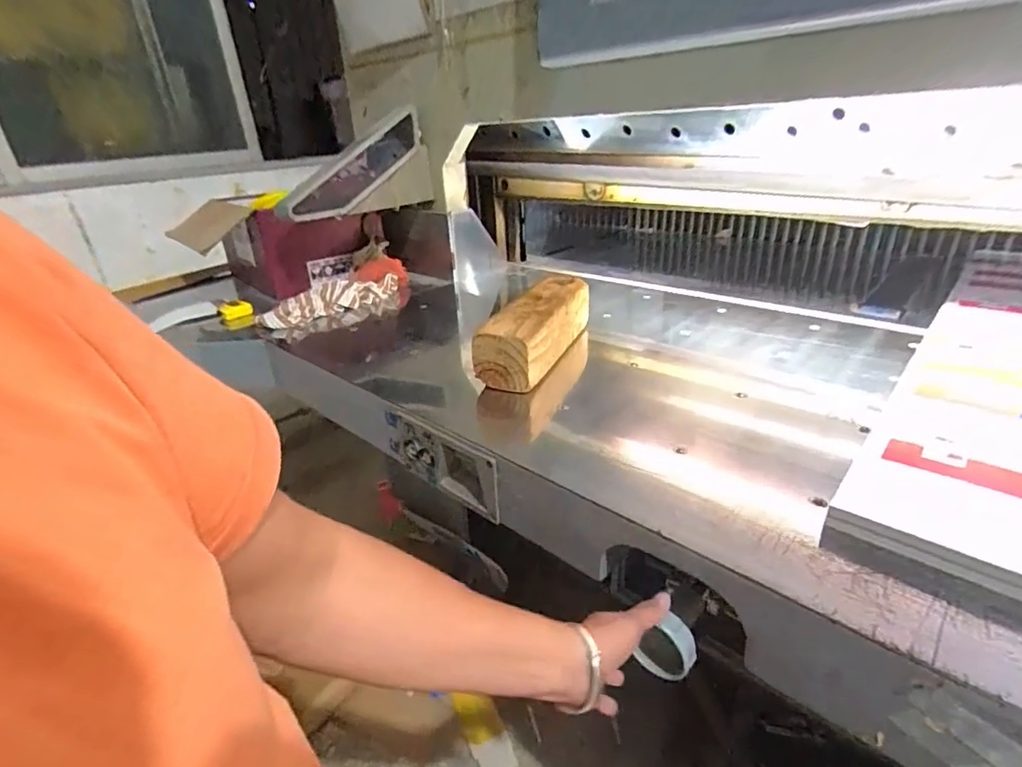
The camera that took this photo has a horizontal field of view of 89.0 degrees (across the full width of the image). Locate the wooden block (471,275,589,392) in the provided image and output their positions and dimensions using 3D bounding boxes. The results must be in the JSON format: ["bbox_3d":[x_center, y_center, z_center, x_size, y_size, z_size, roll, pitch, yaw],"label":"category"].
[{"bbox_3d":[0.044,-0.093,0.826,0.098,0.081,0.287,7,29,19],"label":"wooden block"}]

